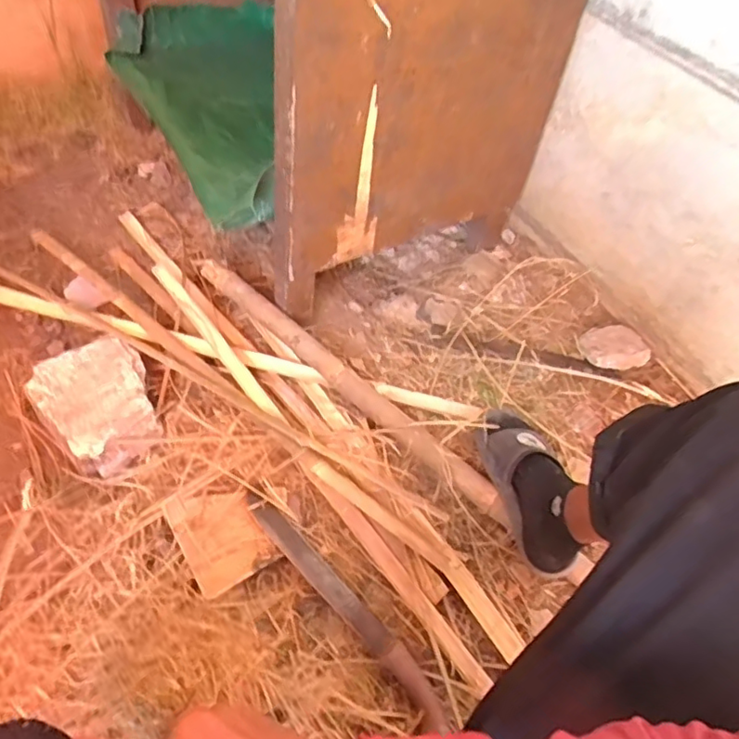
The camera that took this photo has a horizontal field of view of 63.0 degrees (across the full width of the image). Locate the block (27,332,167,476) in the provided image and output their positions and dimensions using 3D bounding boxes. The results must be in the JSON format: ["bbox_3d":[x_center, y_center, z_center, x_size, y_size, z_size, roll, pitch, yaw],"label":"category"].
[{"bbox_3d":[-0.399,0.055,0.922,0.155,0.075,0.209,-37,63,-27],"label":"block"}]

